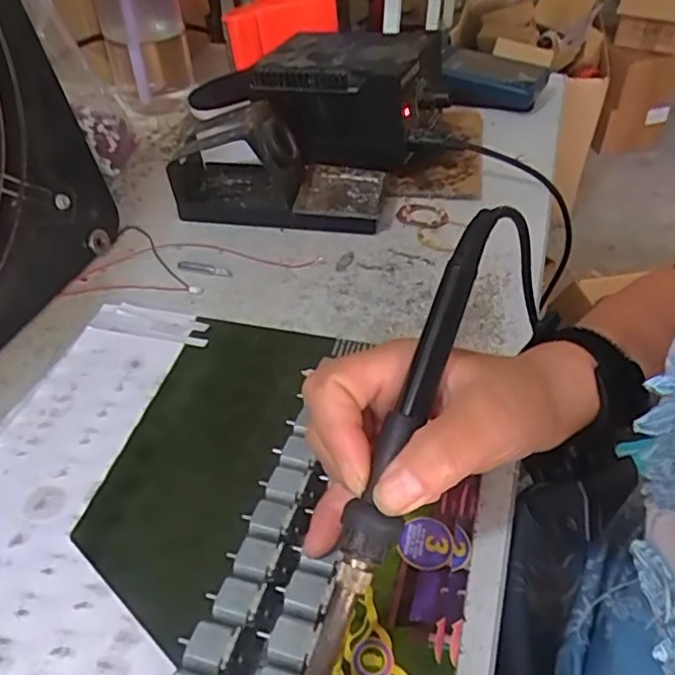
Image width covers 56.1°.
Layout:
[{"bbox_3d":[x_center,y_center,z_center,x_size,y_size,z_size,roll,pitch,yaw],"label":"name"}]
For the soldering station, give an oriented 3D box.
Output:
[{"bbox_3d":[-0.024,-0.179,0.533,0.169,0.096,0.198,12,44,14],"label":"soldering station"}]

